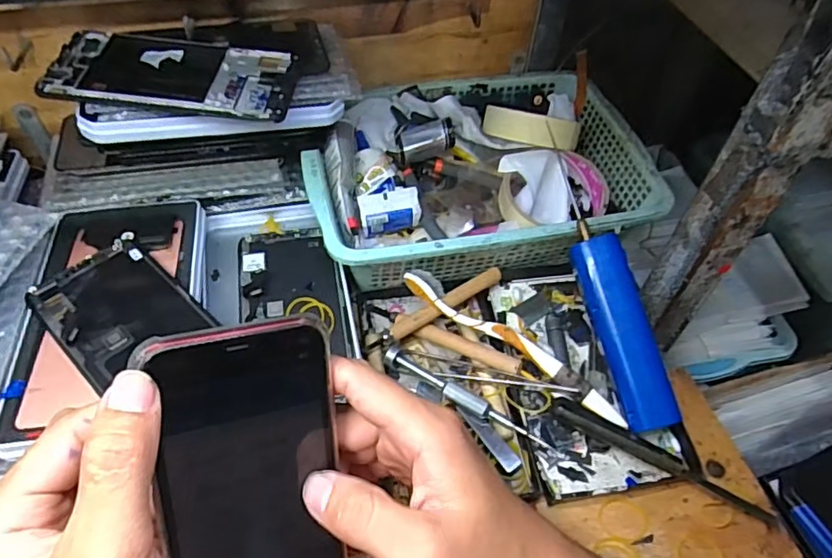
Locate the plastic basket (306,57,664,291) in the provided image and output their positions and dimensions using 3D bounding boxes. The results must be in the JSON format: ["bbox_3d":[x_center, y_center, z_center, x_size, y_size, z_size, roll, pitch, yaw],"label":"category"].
[{"bbox_3d":[0.048,-0.085,0.478,0.269,0.064,0.192,-10,53,-11],"label":"plastic basket"}]

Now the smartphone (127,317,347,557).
[{"bbox_3d":[-0.068,0.091,0.243,0.071,0.145,0.007,-8,12,-25],"label":"smartphone"}]

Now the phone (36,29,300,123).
[{"bbox_3d":[-0.158,-0.137,0.375,0.152,0.013,0.070,3,52,-1],"label":"phone"}]

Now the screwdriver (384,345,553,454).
[{"bbox_3d":[0.033,0.082,0.385,0.126,0.014,0.013,28,56,18],"label":"screwdriver"}]

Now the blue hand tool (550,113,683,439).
[{"bbox_3d":[0.132,-0.002,0.394,0.030,0.022,0.209,-12,75,-12],"label":"blue hand tool"}]

